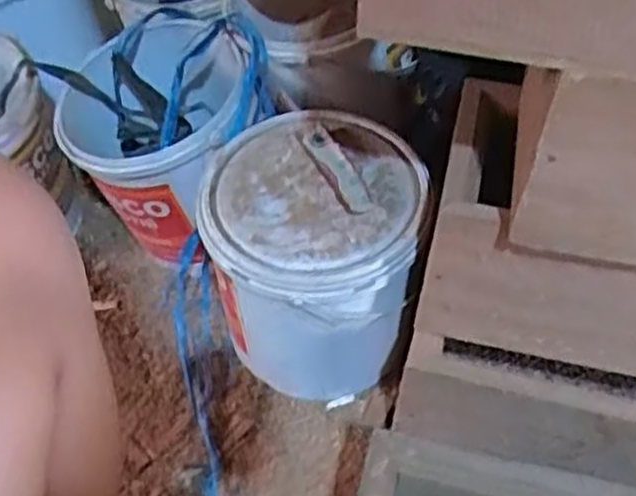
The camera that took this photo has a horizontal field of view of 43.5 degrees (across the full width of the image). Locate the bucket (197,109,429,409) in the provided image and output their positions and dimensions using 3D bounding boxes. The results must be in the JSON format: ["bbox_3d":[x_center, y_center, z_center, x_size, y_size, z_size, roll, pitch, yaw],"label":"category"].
[{"bbox_3d":[-0.004,0.024,0.671,0.159,0.225,0.154,-1,51,1],"label":"bucket"}]

